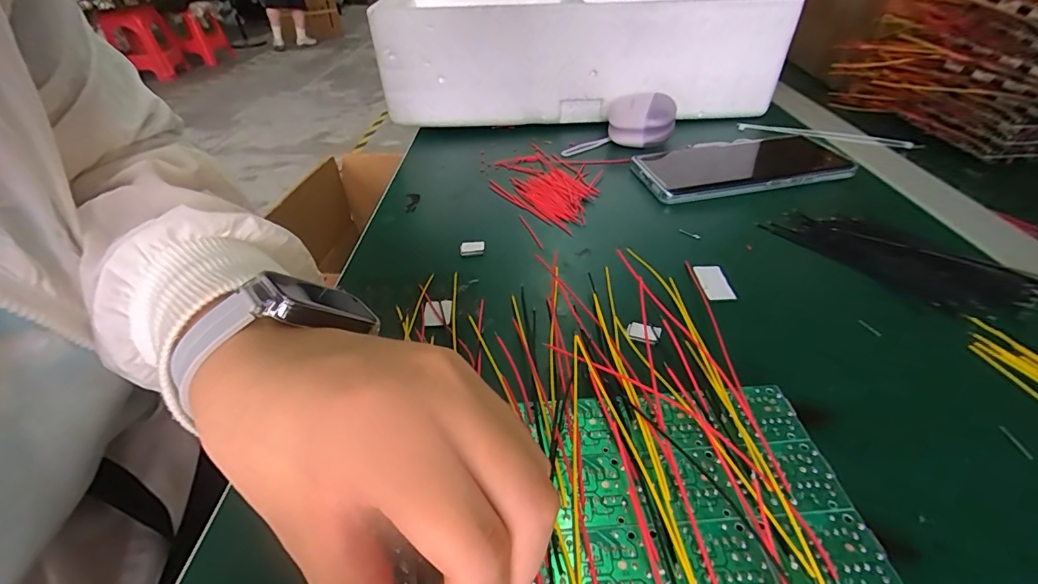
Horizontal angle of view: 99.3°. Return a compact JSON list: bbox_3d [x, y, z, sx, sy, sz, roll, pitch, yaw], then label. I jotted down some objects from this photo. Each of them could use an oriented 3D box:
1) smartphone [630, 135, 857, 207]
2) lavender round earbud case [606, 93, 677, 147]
[{"bbox_3d":[0.176,-0.105,0.356,0.159,0.011,0.084,-7,40,-7],"label":"smartphone"},{"bbox_3d":[0.113,-0.159,0.405,0.061,0.036,0.048,14,42,17],"label":"lavender round earbud case"}]

